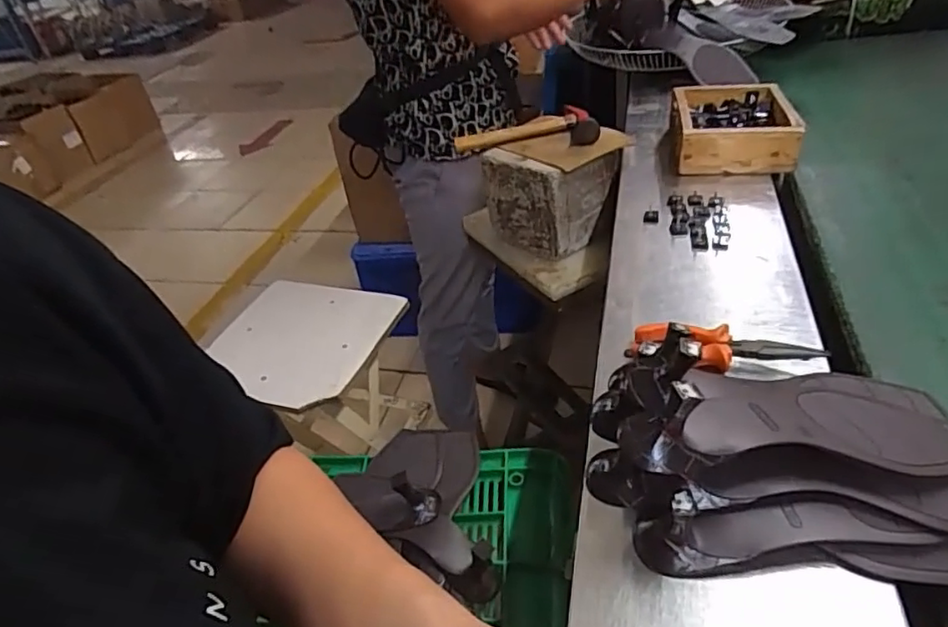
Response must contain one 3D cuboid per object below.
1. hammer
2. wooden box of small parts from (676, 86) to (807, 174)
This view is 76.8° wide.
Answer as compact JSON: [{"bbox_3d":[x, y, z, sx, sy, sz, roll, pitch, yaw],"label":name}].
[{"bbox_3d":[0.076,-0.281,0.910,0.217,0.030,0.092,-1,39,9],"label":"hammer"},{"bbox_3d":[0.370,-0.268,0.867,0.152,0.065,0.189,3,40,13],"label":"wooden box of small parts"}]

